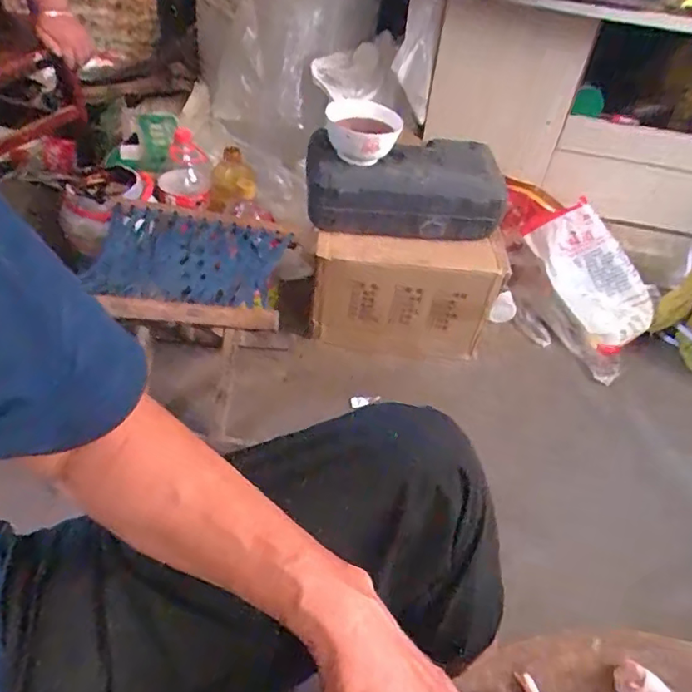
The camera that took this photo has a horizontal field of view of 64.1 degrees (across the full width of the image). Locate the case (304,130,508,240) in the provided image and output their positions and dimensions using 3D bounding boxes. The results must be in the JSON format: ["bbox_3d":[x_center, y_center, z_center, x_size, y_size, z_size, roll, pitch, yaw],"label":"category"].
[{"bbox_3d":[0.098,-0.269,0.997,0.349,0.178,0.102,8,44,0],"label":"case"}]

